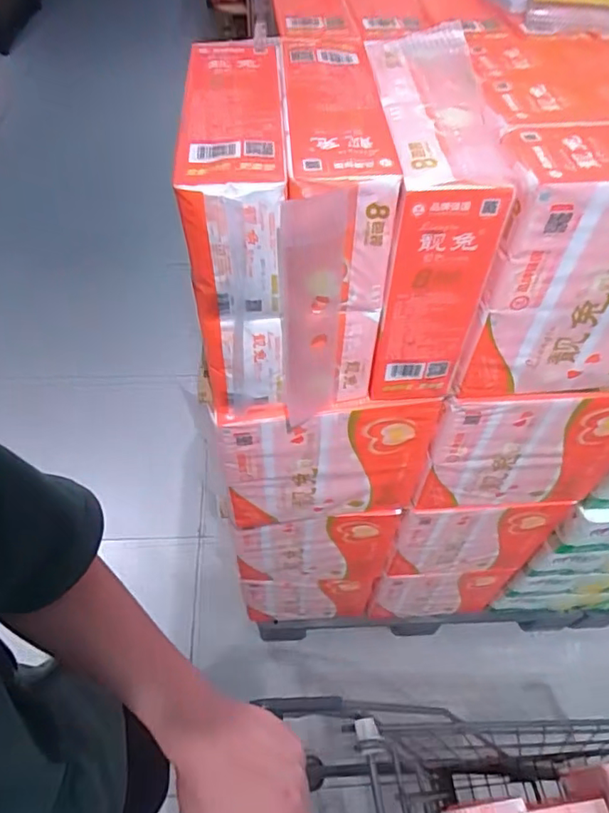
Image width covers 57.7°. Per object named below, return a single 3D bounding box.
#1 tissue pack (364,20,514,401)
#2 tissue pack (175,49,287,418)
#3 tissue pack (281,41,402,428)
[{"bbox_3d":[0.125,-0.203,0.620,0.107,0.287,0.282,-2,50,3],"label":"tissue pack"},{"bbox_3d":[-0.065,-0.181,0.605,0.103,0.297,0.270,-3,50,2],"label":"tissue pack"},{"bbox_3d":[0.027,-0.171,0.600,0.113,0.298,0.267,-2,50,2],"label":"tissue pack"}]

